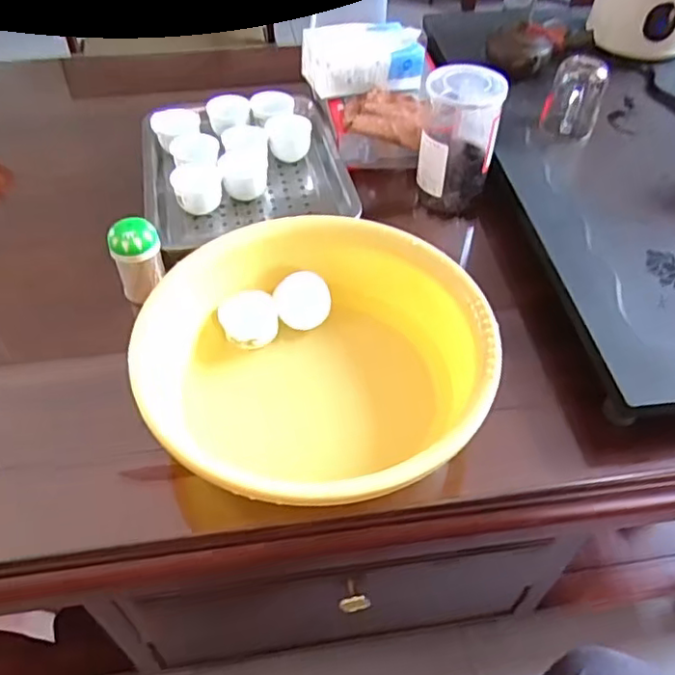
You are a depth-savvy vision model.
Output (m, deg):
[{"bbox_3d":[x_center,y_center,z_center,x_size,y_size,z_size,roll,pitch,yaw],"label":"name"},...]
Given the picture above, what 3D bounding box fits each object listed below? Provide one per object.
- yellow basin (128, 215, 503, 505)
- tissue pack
[{"bbox_3d":[-0.018,0.029,0.544,0.280,0.113,0.276,1,49,-1],"label":"yellow basin"},{"bbox_3d":[0.032,-0.362,0.801,0.151,0.051,0.097,-3,50,-4],"label":"tissue pack"}]

